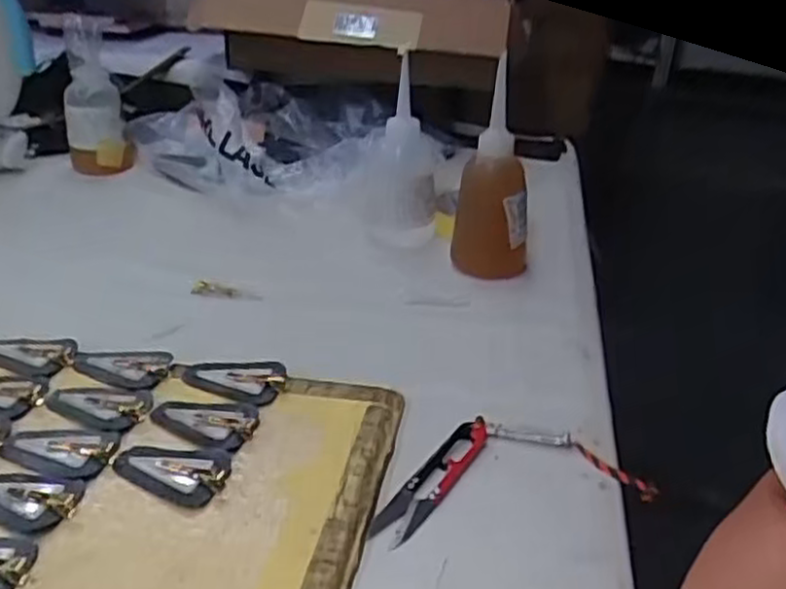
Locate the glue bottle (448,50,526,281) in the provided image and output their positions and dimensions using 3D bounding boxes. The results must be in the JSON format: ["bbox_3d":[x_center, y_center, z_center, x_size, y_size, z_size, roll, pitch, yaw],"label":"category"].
[{"bbox_3d":[0.090,-0.099,0.653,0.063,0.166,0.060,9,29,9],"label":"glue bottle"}]

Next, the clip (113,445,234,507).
[{"bbox_3d":[-0.124,0.096,0.424,0.067,0.008,0.039,6,29,4],"label":"clip"}]

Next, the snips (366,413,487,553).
[{"bbox_3d":[0.025,0.103,0.437,0.023,0.007,0.110,20,33,27],"label":"snips"}]

